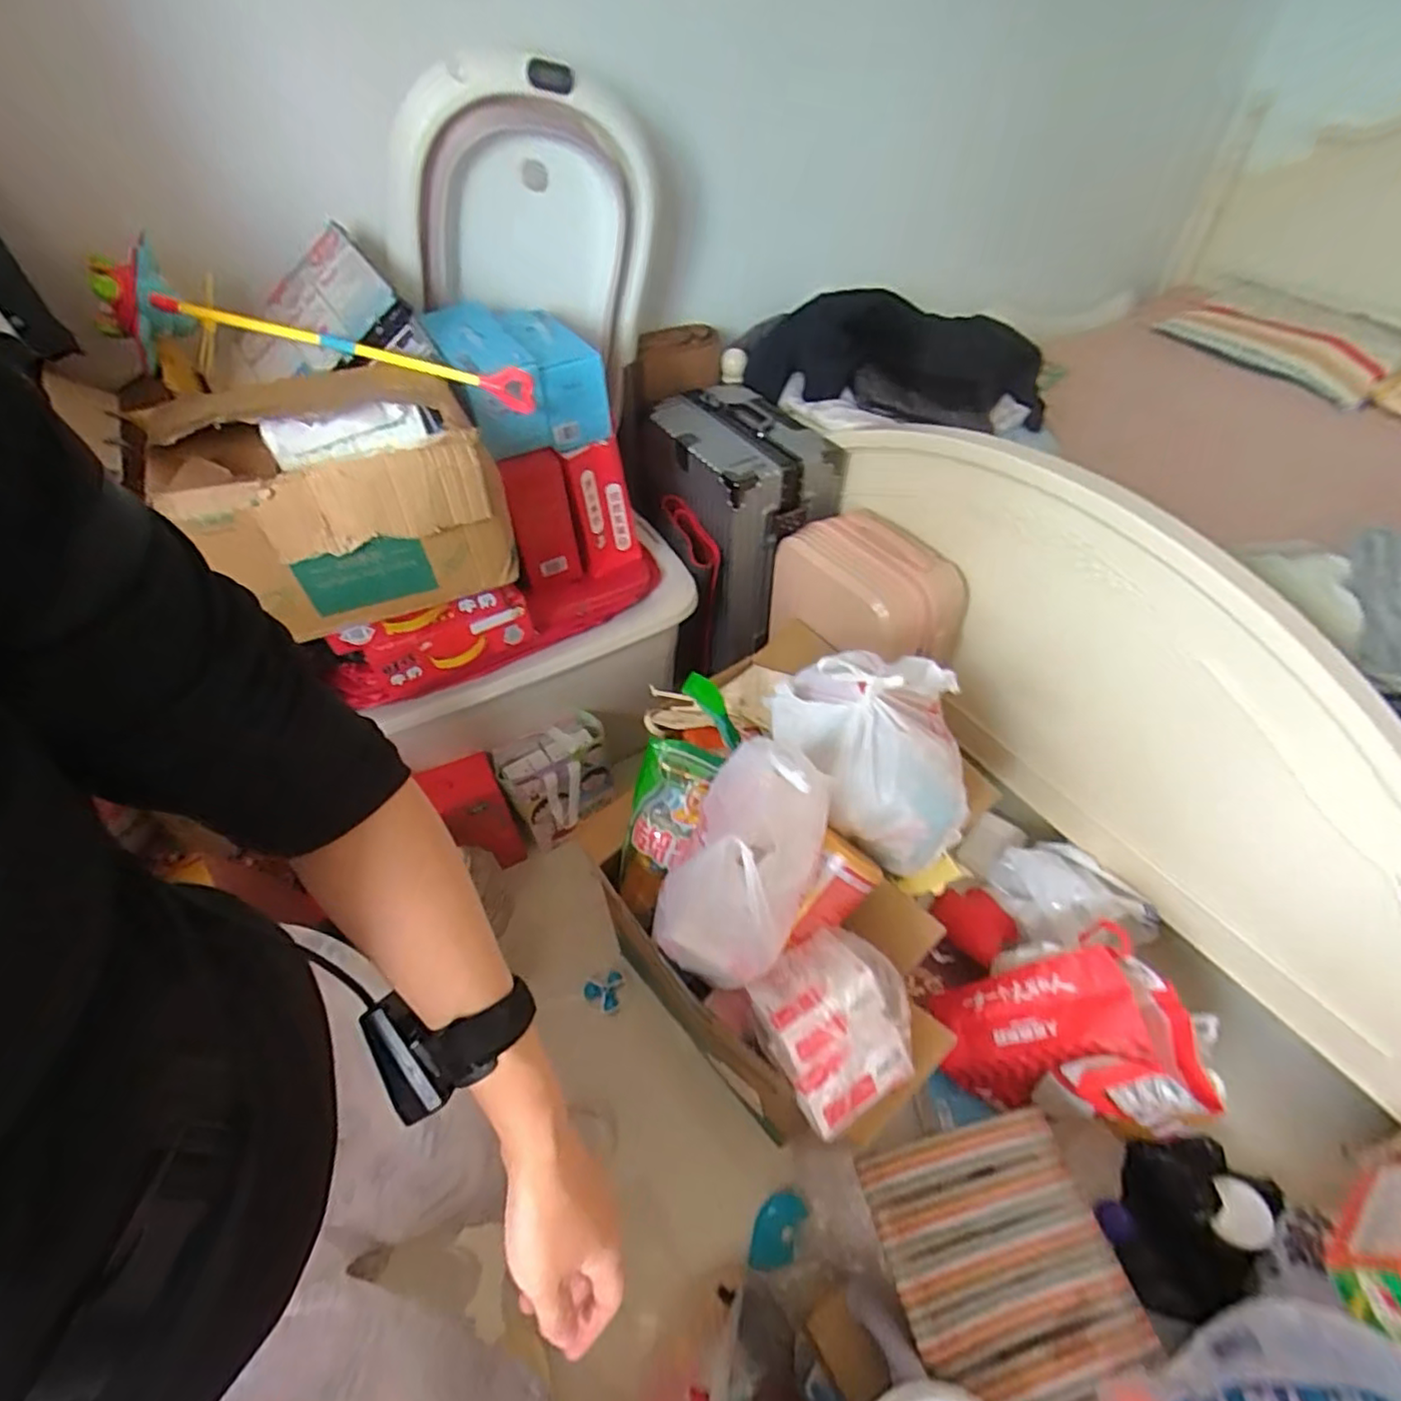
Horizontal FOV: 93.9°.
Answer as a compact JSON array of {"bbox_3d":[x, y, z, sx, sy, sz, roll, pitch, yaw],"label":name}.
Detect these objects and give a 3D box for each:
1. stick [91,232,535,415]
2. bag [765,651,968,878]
[{"bbox_3d":[-0.541,-0.512,0.949,0.597,0.153,0.069,10,48,-7],"label":"stick"},{"bbox_3d":[0.250,0.083,0.968,0.267,0.246,0.252,-1,48,0],"label":"bag"}]

